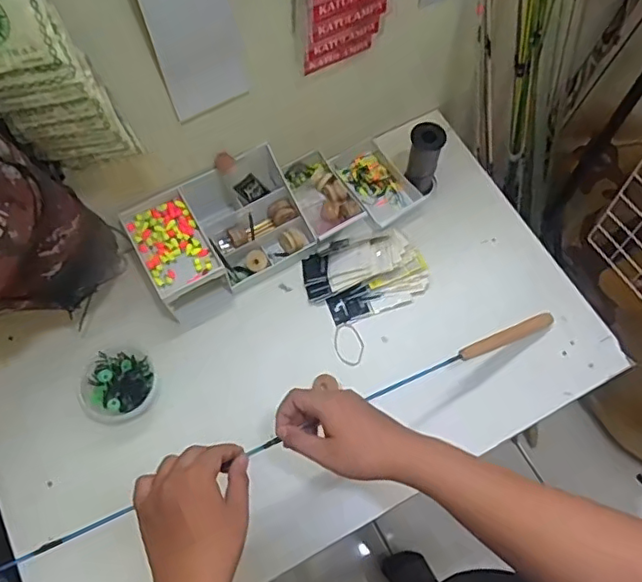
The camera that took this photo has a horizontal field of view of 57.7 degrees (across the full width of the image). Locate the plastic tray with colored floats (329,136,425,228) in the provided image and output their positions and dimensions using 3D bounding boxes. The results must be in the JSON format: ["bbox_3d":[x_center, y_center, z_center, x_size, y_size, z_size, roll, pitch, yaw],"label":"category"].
[{"bbox_3d":[0.082,-0.172,0.900,0.083,0.031,0.133,-35,71,-13],"label":"plastic tray with colored floats"}]

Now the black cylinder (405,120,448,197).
[{"bbox_3d":[0.150,-0.192,0.853,0.047,0.111,0.048,0,67,0],"label":"black cylinder"}]

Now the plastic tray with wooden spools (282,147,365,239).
[{"bbox_3d":[-0.002,-0.145,0.875,0.084,0.036,0.141,-26,69,-10],"label":"plastic tray with wooden spools"}]

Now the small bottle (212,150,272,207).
[{"bbox_3d":[-0.113,-0.155,0.821,0.029,0.094,0.040,3,62,38],"label":"small bottle"}]

